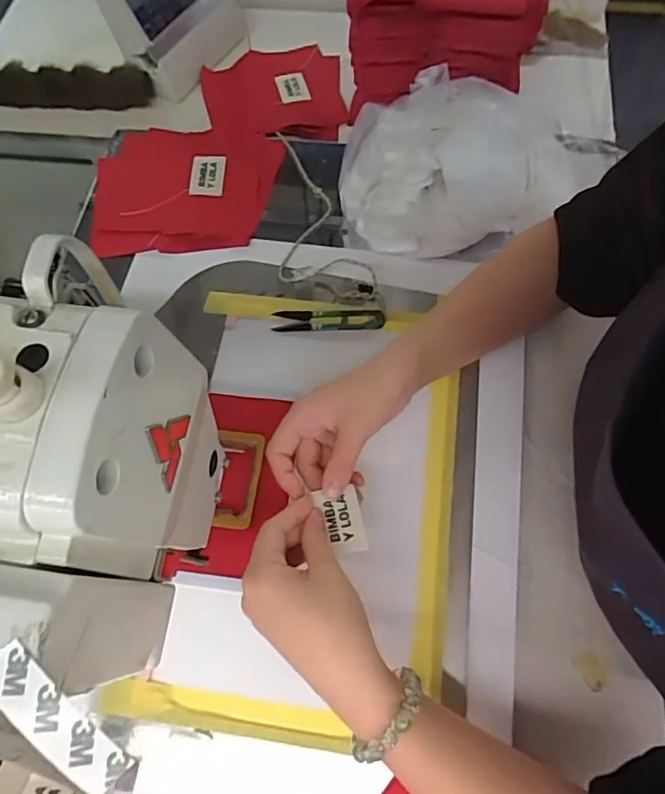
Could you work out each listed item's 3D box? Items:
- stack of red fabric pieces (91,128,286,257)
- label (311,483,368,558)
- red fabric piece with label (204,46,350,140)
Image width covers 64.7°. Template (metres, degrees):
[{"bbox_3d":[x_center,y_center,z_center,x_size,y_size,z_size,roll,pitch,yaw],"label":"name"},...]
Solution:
[{"bbox_3d":[-0.158,-0.228,0.566,0.189,0.016,0.169,-3,67,2],"label":"stack of red fabric pieces"},{"bbox_3d":[0.006,0.089,0.378,0.032,0.004,0.045,-6,64,-8],"label":"label"},{"bbox_3d":[-0.071,-0.370,0.647,0.170,0.029,0.167,-8,67,0],"label":"red fabric piece with label"}]

